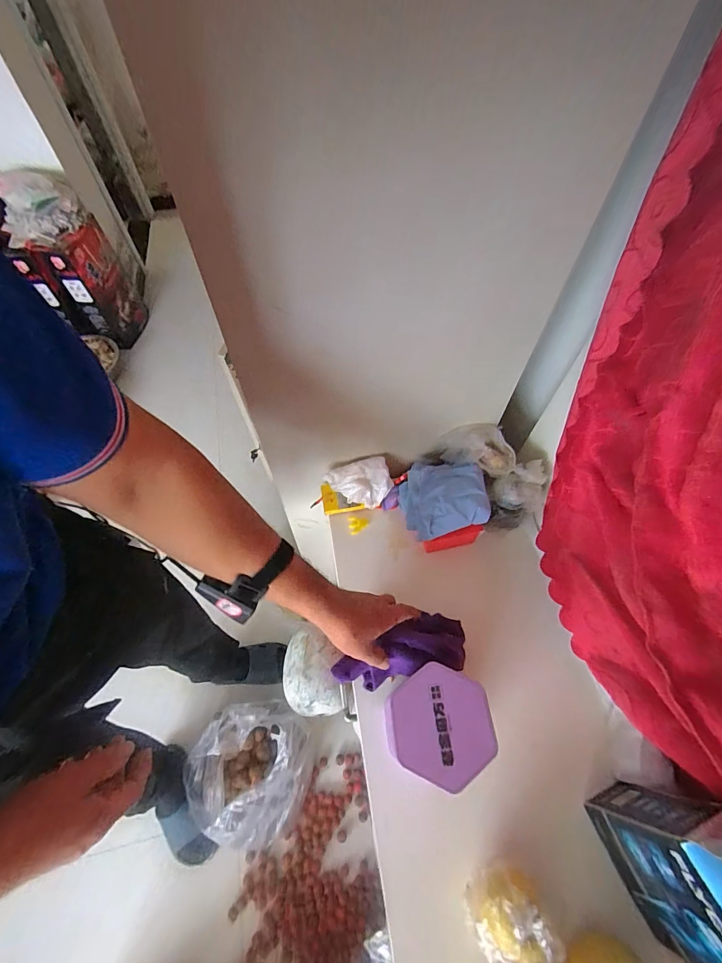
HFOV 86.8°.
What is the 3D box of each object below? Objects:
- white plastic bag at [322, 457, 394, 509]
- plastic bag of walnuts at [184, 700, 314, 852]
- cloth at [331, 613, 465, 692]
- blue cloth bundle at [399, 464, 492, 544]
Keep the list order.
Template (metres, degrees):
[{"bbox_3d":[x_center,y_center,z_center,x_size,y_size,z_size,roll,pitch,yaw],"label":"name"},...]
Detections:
[{"bbox_3d":[-0.002,0.004,0.672,0.116,0.057,0.066,-9,58,-5],"label":"white plastic bag"},{"bbox_3d":[-0.296,0.758,1.021,0.316,0.192,0.310,18,60,11],"label":"plastic bag of walnuts"},{"bbox_3d":[0.056,0.243,0.535,0.188,0.052,0.077,-20,60,-3],"label":"cloth"},{"bbox_3d":[0.136,0.030,0.639,0.137,0.054,0.138,1,58,1],"label":"blue cloth bundle"}]

